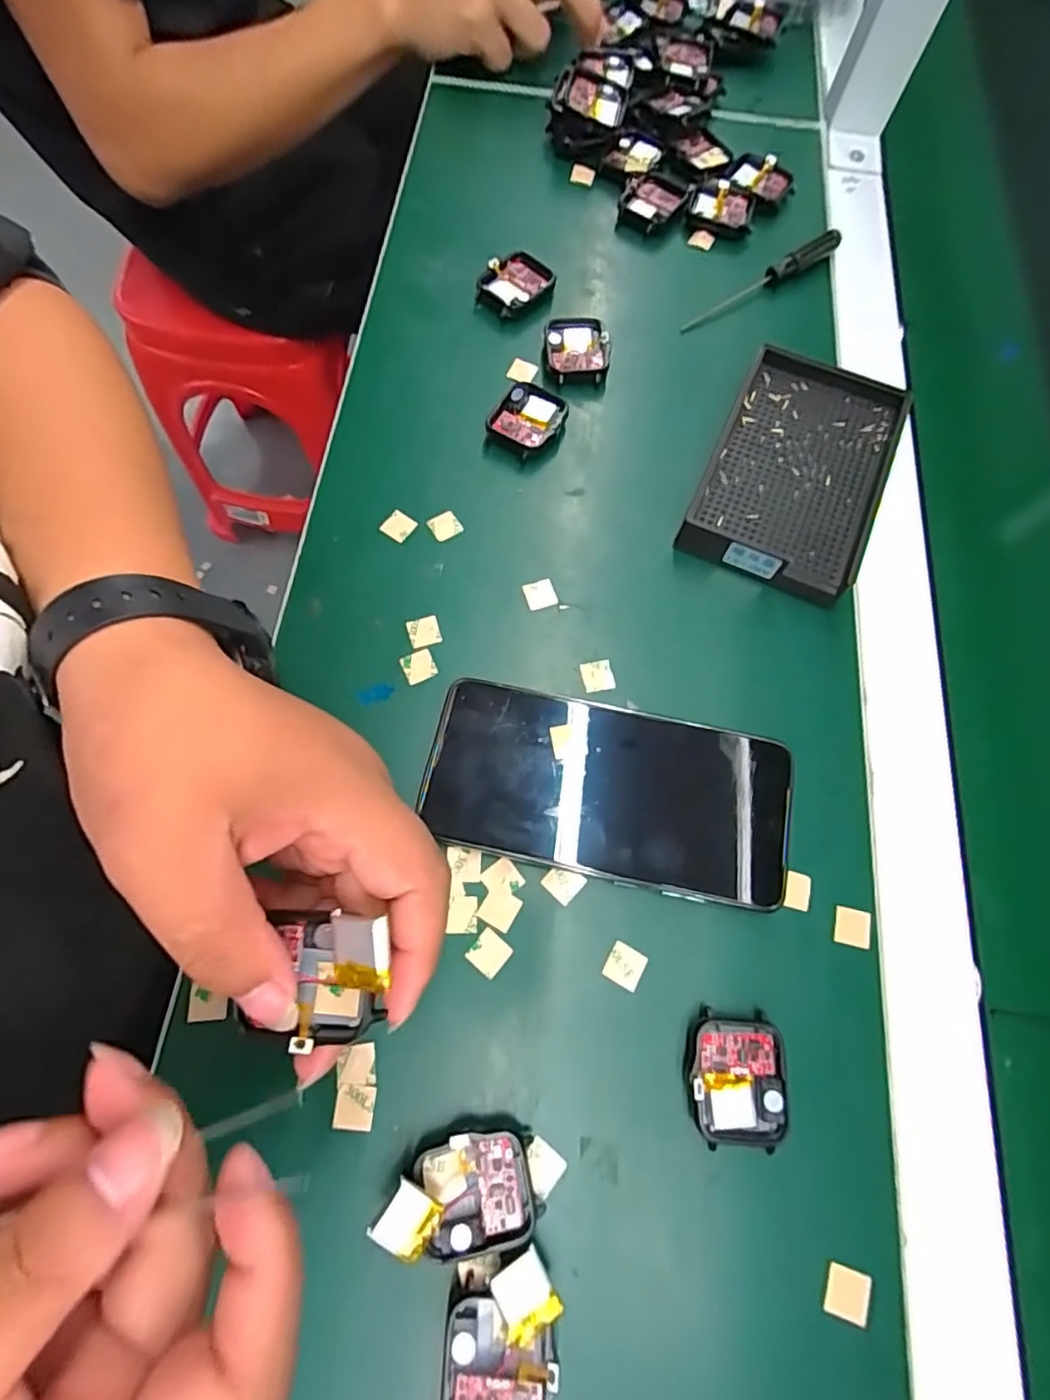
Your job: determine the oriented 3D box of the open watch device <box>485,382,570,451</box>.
[{"bbox_3d":[0.002,-0.162,0.350,0.037,0.012,0.042,30,73,8],"label":"open watch device"}]

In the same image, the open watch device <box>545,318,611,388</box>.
[{"bbox_3d":[0.032,-0.211,0.367,0.038,0.013,0.045,0,71,-2],"label":"open watch device"}]

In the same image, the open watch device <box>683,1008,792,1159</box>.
[{"bbox_3d":[0.084,0.152,0.243,0.038,0.013,0.047,1,71,-1],"label":"open watch device"}]

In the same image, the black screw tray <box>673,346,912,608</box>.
[{"bbox_3d":[0.151,-0.128,0.336,0.089,0.021,0.138,25,72,7],"label":"black screw tray"}]

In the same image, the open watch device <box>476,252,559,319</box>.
[{"bbox_3d":[-0.007,-0.263,0.382,0.035,0.014,0.047,42,75,12],"label":"open watch device"}]

